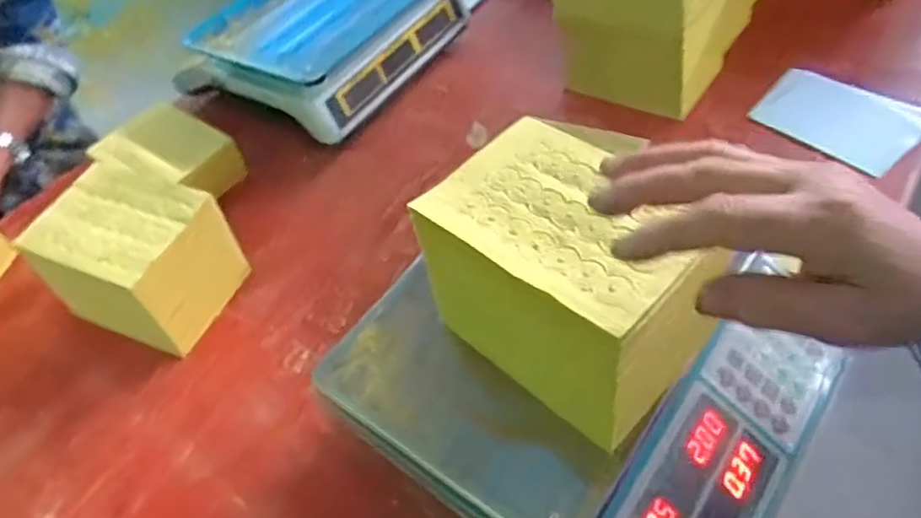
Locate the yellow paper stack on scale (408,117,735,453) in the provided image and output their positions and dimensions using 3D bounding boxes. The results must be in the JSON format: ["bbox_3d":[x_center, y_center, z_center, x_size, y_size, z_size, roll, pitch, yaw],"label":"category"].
[{"bbox_3d":[0.080,0.013,0.414,0.120,0.110,0.185,-37,54,-23],"label":"yellow paper stack on scale"}]

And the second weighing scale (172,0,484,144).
[{"bbox_3d":[-0.148,-0.328,0.881,0.243,0.126,0.394,22,58,24],"label":"second weighing scale"}]

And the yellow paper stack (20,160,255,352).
[{"bbox_3d":[-0.320,0.001,0.635,0.156,0.118,0.122,15,55,20],"label":"yellow paper stack"}]

